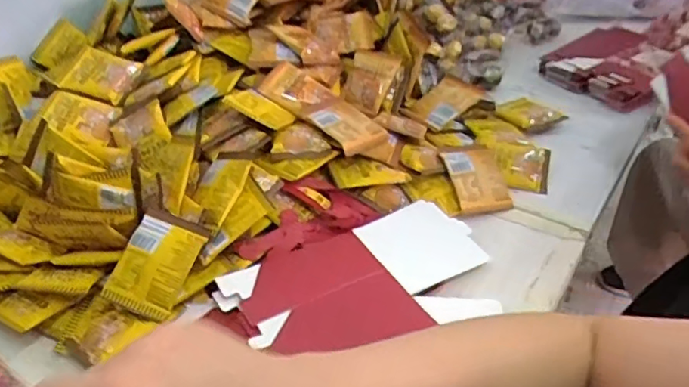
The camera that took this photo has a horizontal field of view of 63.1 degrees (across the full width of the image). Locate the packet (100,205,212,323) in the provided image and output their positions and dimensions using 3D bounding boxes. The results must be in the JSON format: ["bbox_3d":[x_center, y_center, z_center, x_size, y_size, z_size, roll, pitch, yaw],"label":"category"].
[{"bbox_3d":[-0.174,0.063,0.517,0.067,0.010,0.093,19,69,11],"label":"packet"}]

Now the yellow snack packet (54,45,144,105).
[{"bbox_3d":[-0.300,-0.144,0.682,0.093,0.015,0.070,20,56,15],"label":"yellow snack packet"}]

